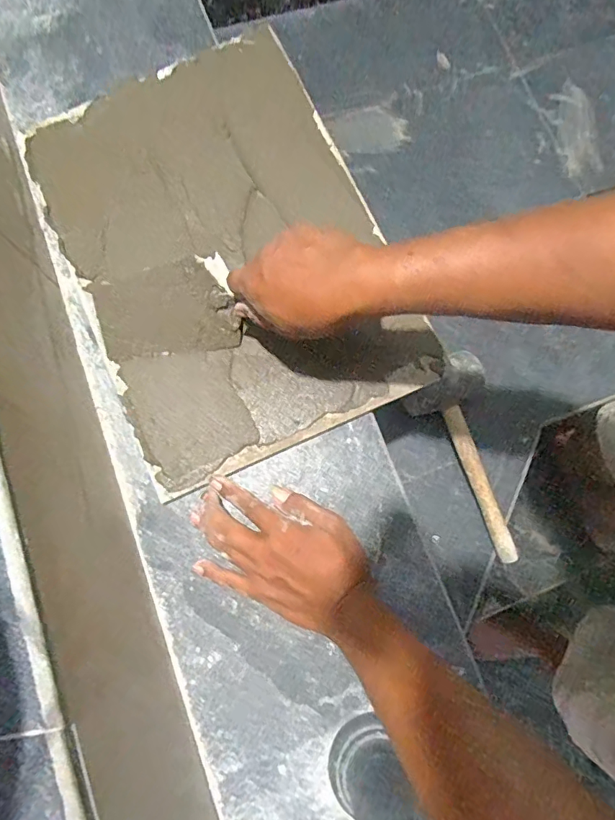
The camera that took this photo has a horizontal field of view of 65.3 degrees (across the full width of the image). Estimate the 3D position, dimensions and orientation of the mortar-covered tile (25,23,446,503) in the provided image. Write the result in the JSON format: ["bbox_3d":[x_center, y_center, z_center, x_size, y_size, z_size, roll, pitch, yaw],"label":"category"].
[{"bbox_3d":[-0.084,-0.187,0.516,0.331,0.038,0.481,-24,79,-6],"label":"mortar-covered tile"}]

